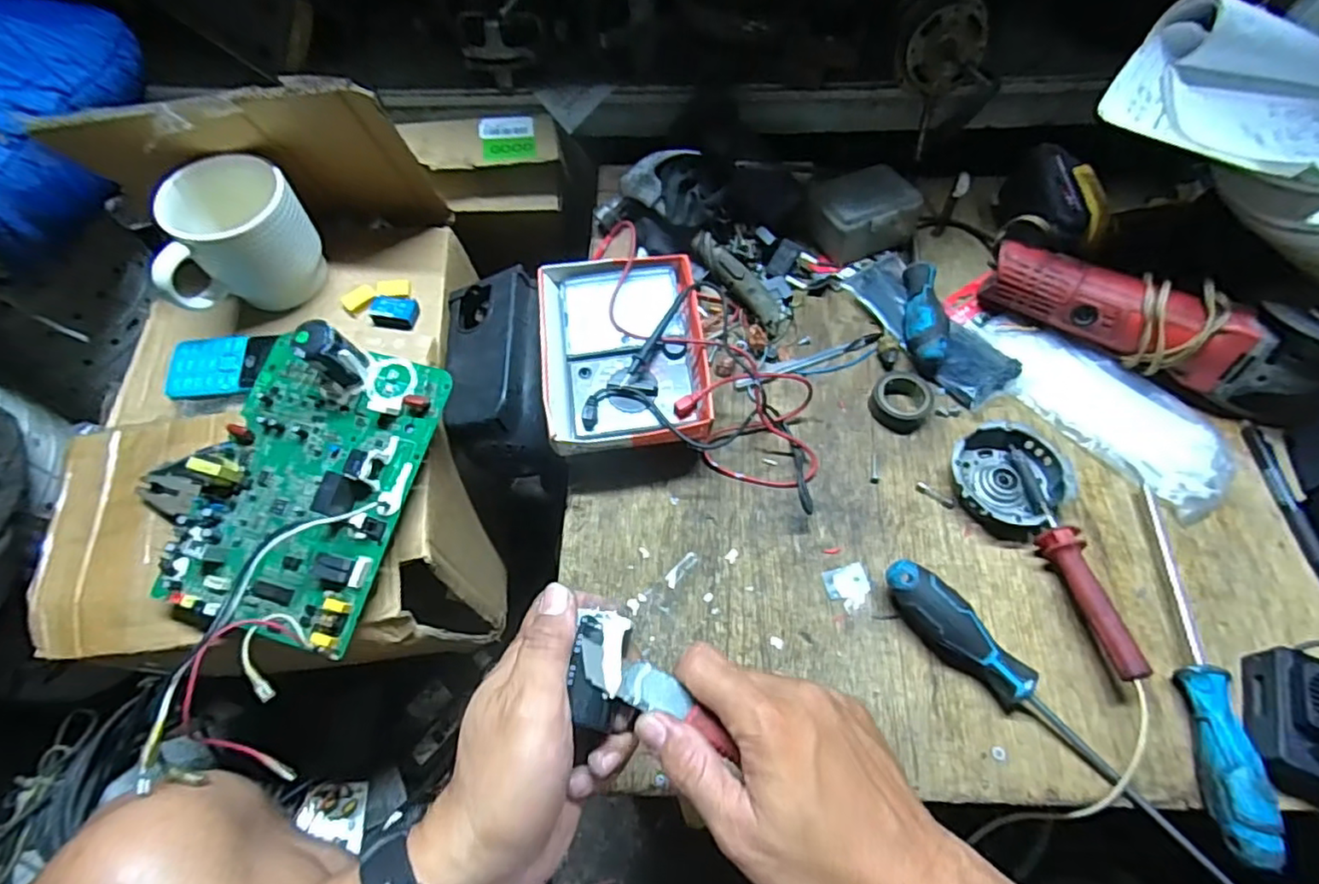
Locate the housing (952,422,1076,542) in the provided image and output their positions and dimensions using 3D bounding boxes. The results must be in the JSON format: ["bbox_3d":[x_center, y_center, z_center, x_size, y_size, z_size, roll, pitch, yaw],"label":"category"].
[{"bbox_3d":[0.276,0.028,0.502,0.081,0.029,0.083,-1,61,2],"label":"housing"}]

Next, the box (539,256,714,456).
[{"bbox_3d":[-0.029,-0.077,0.518,0.128,0.037,0.165,-5,61,-1],"label":"box"}]

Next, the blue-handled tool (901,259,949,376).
[{"bbox_3d":[0.244,-0.119,0.574,0.033,0.029,0.113,6,61,6],"label":"blue-handled tool"}]

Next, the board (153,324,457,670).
[{"bbox_3d":[-0.254,0.022,0.430,0.154,0.066,0.209,14,74,9],"label":"board"}]

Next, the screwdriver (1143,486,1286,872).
[{"bbox_3d":[0.367,0.143,0.430,0.027,0.033,0.242,6,61,5],"label":"screwdriver"}]

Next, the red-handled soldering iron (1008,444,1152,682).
[{"bbox_3d":[0.298,0.081,0.465,0.023,0.036,0.181,-9,61,-3],"label":"red-handled soldering iron"}]

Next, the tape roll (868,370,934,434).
[{"bbox_3d":[0.209,-0.037,0.544,0.050,0.020,0.052,-1,61,2],"label":"tape roll"}]

